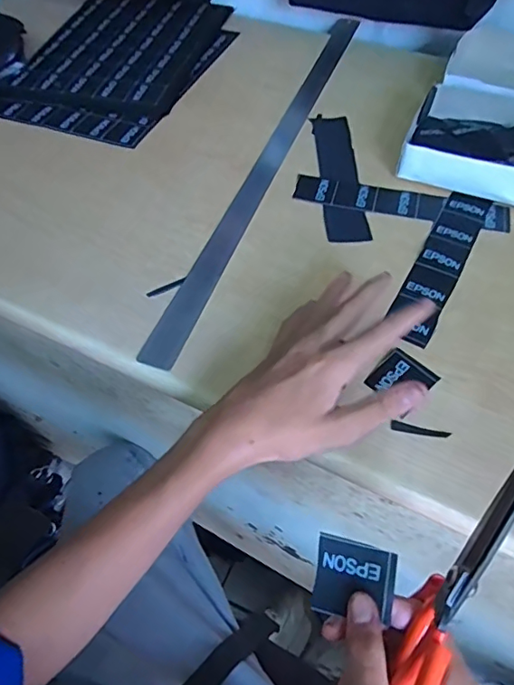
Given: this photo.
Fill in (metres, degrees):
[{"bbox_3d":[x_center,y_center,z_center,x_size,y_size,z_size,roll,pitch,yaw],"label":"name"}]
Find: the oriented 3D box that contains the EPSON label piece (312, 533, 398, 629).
[{"bbox_3d":[0.054,0.133,0.286,0.043,0.004,0.042,7,83,21],"label":"EPSON label piece"}]

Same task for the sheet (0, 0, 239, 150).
[{"bbox_3d":[-0.179,-0.375,0.672,0.230,0.011,0.337,13,57,11],"label":"sheet"}]

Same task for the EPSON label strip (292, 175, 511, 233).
[{"bbox_3d":[0.138,-0.136,0.498,0.202,0.004,0.039,12,56,11],"label":"EPSON label strip"}]

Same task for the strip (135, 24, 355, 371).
[{"bbox_3d":[0.025,-0.218,0.555,0.030,0.004,0.609,16,57,13],"label":"strip"}]

